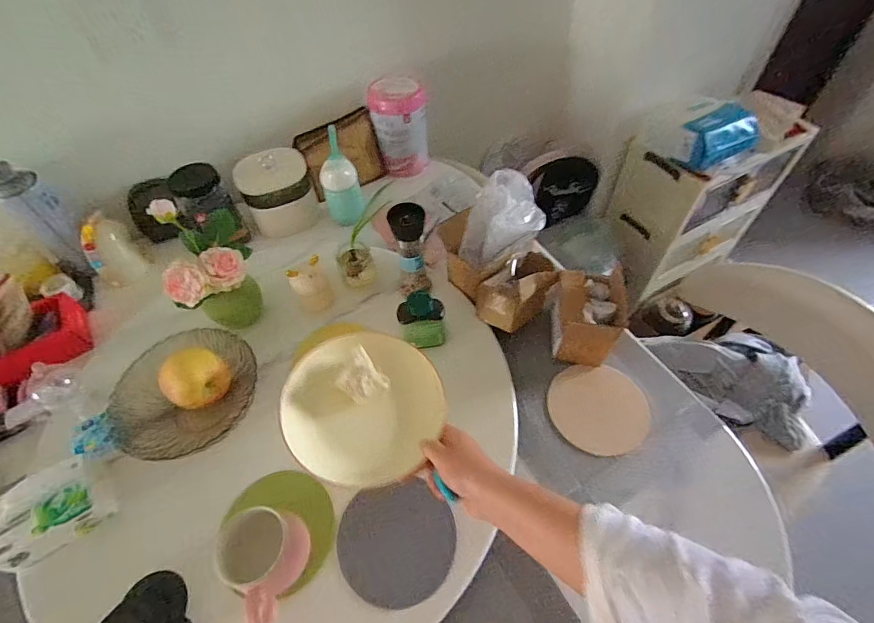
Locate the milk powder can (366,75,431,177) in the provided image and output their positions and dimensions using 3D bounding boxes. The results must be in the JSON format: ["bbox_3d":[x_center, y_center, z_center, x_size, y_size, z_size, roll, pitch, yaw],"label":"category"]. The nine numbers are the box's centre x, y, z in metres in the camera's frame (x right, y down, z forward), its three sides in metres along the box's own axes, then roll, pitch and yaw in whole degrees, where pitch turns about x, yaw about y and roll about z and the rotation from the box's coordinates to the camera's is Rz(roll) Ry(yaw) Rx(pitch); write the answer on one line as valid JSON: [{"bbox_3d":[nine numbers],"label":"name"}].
[{"bbox_3d":[-0.089,-0.446,1.017,0.137,0.176,0.134,-5,54,0],"label":"milk powder can"}]

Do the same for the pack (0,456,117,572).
[{"bbox_3d":[-0.505,0.261,0.547,0.134,0.057,0.093,-36,60,-20],"label":"pack"}]

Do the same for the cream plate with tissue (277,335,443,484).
[{"bbox_3d":[-0.090,0.122,0.549,0.201,0.031,0.185,5,72,-15],"label":"cream plate with tissue"}]

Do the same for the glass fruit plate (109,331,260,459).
[{"bbox_3d":[-0.391,0.124,0.669,0.191,0.076,0.205,-2,54,2],"label":"glass fruit plate"}]

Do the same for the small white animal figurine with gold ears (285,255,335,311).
[{"bbox_3d":[-0.219,-0.043,0.749,0.063,0.082,0.050,-31,58,-17],"label":"small white animal figurine with gold ears"}]

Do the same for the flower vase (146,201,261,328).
[{"bbox_3d":[-0.368,-0.065,0.698,0.124,0.187,0.146,-16,55,-8],"label":"flower vase"}]

